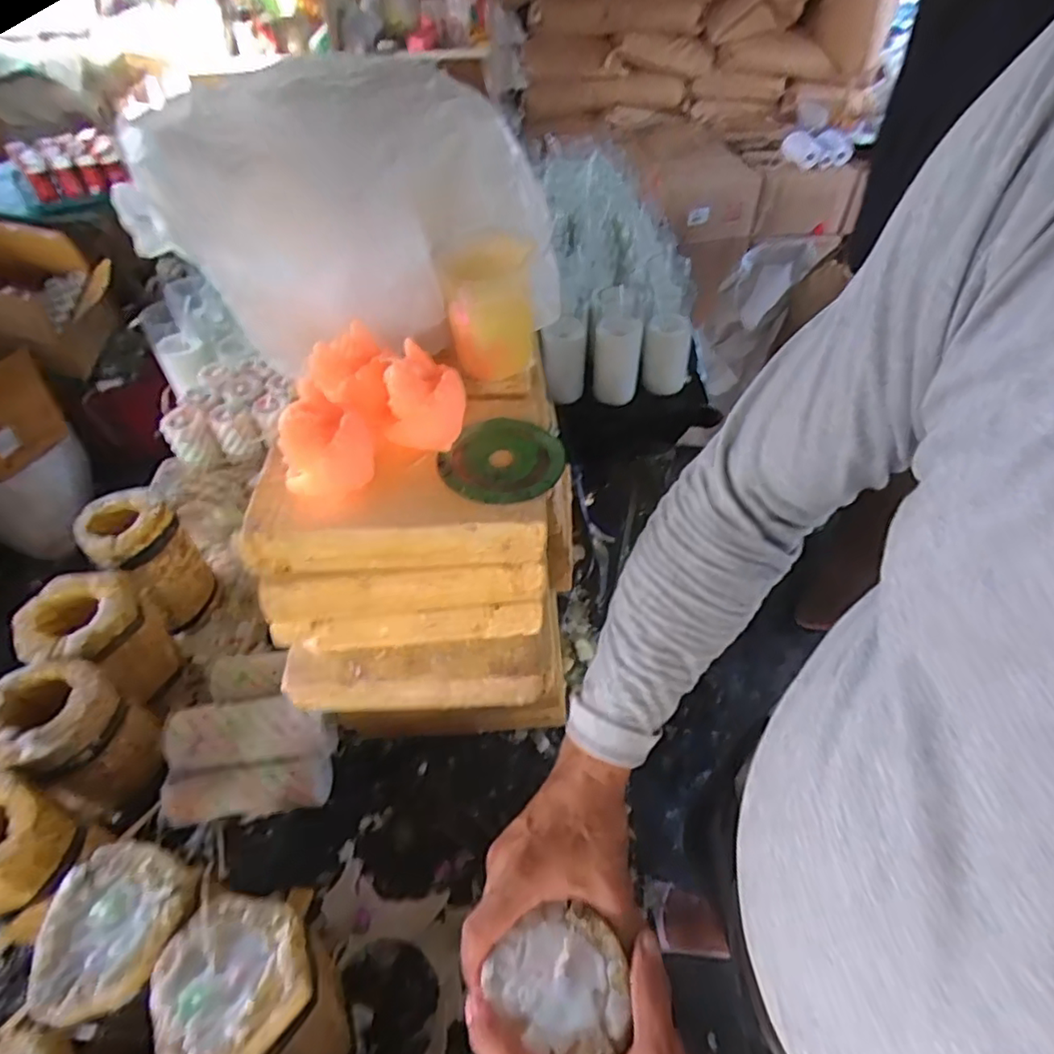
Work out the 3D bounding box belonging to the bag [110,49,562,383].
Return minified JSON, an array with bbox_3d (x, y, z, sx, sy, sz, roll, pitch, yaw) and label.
[{"bbox_3d":[-0.121,-0.235,0.469,0.295,0.191,0.100,-19,50,-17],"label":"bag"}]

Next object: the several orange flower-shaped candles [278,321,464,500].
[{"bbox_3d":[-0.126,-0.087,0.448,0.140,0.063,0.105,-34,55,-27],"label":"several orange flower-shaped candles"}]

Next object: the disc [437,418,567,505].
[{"bbox_3d":[-0.017,-0.051,0.459,0.085,0.006,0.095,23,51,20],"label":"disc"}]

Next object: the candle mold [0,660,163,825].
[{"bbox_3d":[-0.391,0.189,0.531,0.091,0.133,0.091,0,47,0],"label":"candle mold"}]

